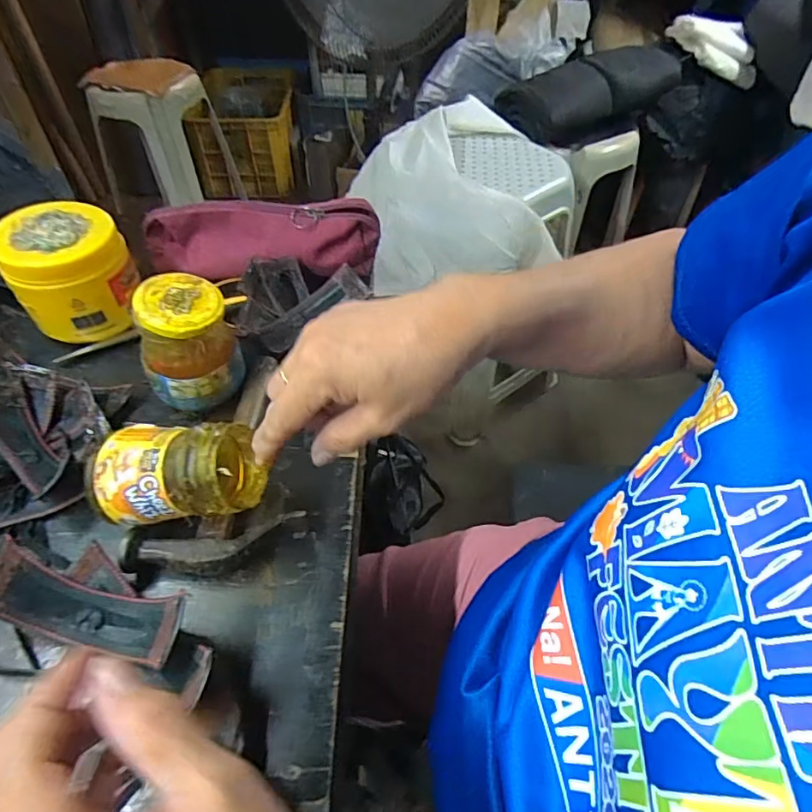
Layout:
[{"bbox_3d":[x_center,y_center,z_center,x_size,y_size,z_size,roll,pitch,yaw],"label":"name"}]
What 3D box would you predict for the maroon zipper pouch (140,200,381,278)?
[{"bbox_3d":[-0.144,-0.163,0.527,0.228,0.062,0.052,-3,50,-3],"label":"maroon zipper pouch"}]

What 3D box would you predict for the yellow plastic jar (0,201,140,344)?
[{"bbox_3d":[-0.291,-0.118,0.465,0.095,0.085,0.086,-30,57,-23],"label":"yellow plastic jar"}]

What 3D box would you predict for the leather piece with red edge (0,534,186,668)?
[{"bbox_3d":[-0.176,0.111,0.292,0.114,0.029,0.035,13,51,10],"label":"leather piece with red edge"}]

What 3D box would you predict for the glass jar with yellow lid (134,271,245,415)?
[{"bbox_3d":[-0.164,-0.048,0.400,0.069,0.081,0.059,-21,54,-17],"label":"glass jar with yellow lid"}]

